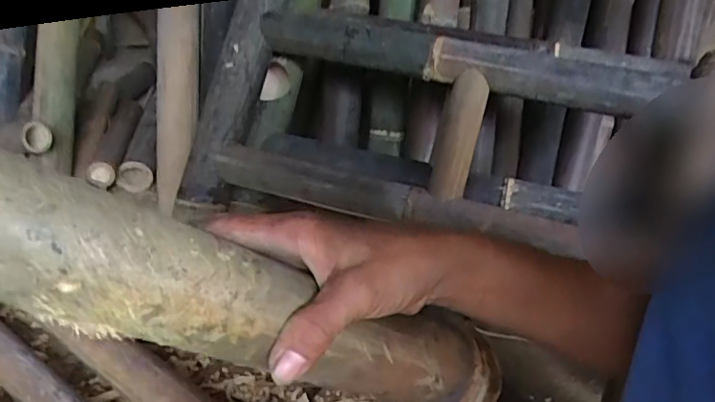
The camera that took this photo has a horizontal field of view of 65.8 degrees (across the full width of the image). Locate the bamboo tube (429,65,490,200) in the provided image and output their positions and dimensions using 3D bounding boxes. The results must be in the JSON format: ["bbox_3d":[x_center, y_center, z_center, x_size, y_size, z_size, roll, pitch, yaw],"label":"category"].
[{"bbox_3d":[0.144,-0.088,0.782,0.057,0.184,0.050,13,-4,13],"label":"bamboo tube"}]

